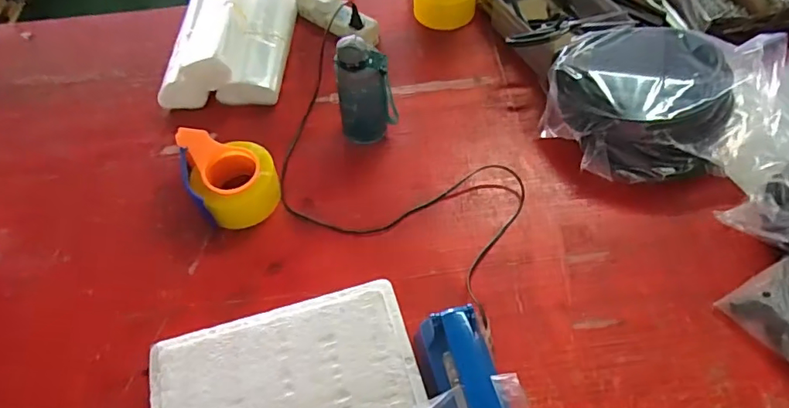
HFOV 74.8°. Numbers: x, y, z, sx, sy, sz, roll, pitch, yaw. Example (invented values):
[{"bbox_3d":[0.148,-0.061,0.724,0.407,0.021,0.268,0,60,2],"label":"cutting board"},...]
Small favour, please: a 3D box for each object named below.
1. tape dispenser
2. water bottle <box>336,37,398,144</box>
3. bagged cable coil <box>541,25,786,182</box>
[{"bbox_3d":[-0.239,-0.044,0.757,0.124,0.075,0.154,-19,57,-11],"label":"tape dispenser"},{"bbox_3d":[-0.042,-0.158,0.759,0.075,0.166,0.060,22,59,16],"label":"water bottle"},{"bbox_3d":[0.399,-0.160,0.785,0.322,0.115,0.244,7,56,7],"label":"bagged cable coil"}]

